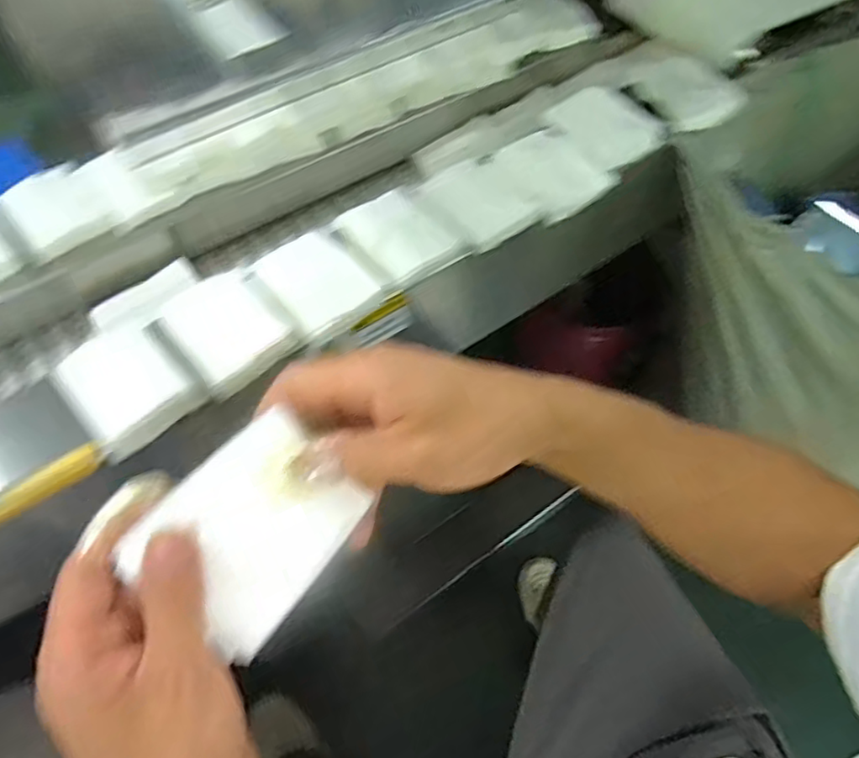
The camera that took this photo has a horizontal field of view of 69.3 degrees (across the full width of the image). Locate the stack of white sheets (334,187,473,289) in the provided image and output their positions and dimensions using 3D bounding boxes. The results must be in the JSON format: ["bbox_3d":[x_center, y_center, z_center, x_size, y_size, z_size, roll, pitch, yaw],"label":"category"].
[{"bbox_3d":[-0.028,-0.129,0.557,0.081,0.013,0.104,-37,64,-21],"label":"stack of white sheets"}]

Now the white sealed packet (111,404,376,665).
[{"bbox_3d":[-0.084,0.072,0.299,0.079,0.010,0.093,45,71,-11],"label":"white sealed packet"}]

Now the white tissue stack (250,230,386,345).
[{"bbox_3d":[-0.098,-0.086,0.540,0.077,0.019,0.108,-31,62,-18],"label":"white tissue stack"}]

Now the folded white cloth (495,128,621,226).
[{"bbox_3d":[0.119,-0.198,0.601,0.082,0.021,0.100,-34,63,-19],"label":"folded white cloth"}]

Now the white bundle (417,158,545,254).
[{"bbox_3d":[0.045,-0.166,0.582,0.079,0.016,0.097,-30,62,-18],"label":"white bundle"}]

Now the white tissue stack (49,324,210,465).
[{"bbox_3d":[-0.236,0.006,0.482,0.099,0.018,0.077,38,65,22],"label":"white tissue stack"}]

